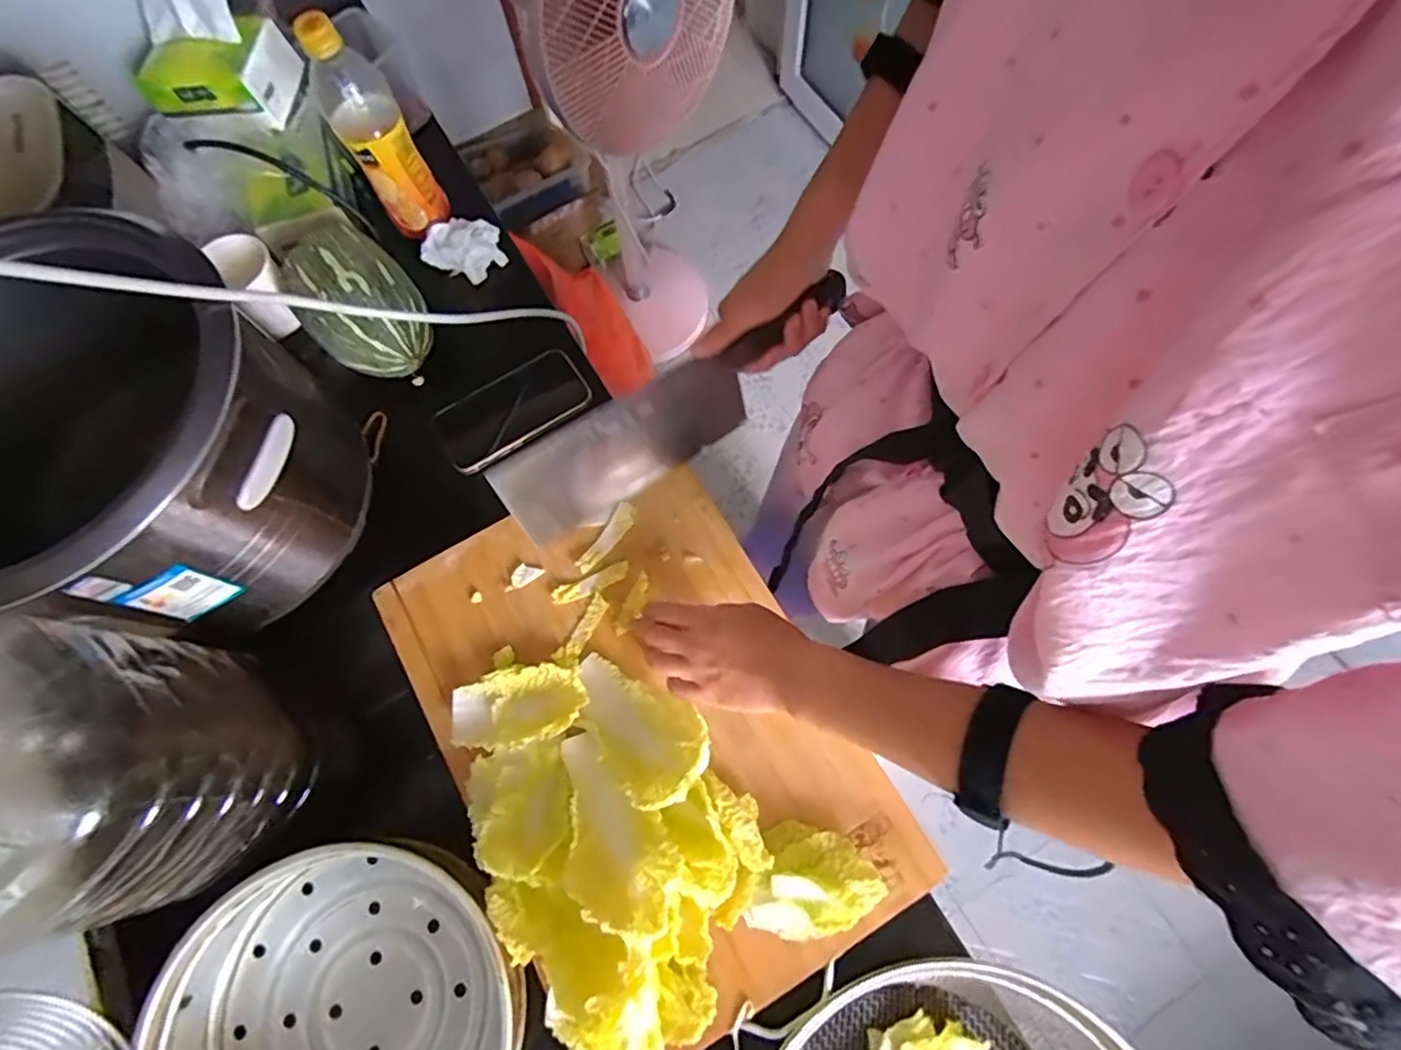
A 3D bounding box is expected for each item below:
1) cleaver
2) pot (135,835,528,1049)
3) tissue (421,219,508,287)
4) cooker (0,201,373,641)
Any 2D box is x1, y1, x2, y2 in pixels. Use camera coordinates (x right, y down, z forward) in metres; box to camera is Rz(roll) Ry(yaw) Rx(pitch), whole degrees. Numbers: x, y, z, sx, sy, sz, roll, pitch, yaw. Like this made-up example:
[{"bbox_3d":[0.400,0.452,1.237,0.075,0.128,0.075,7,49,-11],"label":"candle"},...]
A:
[{"bbox_3d":[-0.015,-0.089,0.501,0.298,0.095,0.025,-35,55,-11],"label":"cleaver"},{"bbox_3d":[-0.240,0.344,0.437,0.231,0.074,0.223,-1,71,2],"label":"pot"},{"bbox_3d":[-0.246,-0.293,0.670,0.076,0.028,0.063,17,73,8],"label":"tissue"},{"bbox_3d":[-0.425,-0.046,0.473,0.252,0.217,0.260,-41,74,-11],"label":"cooker"}]

